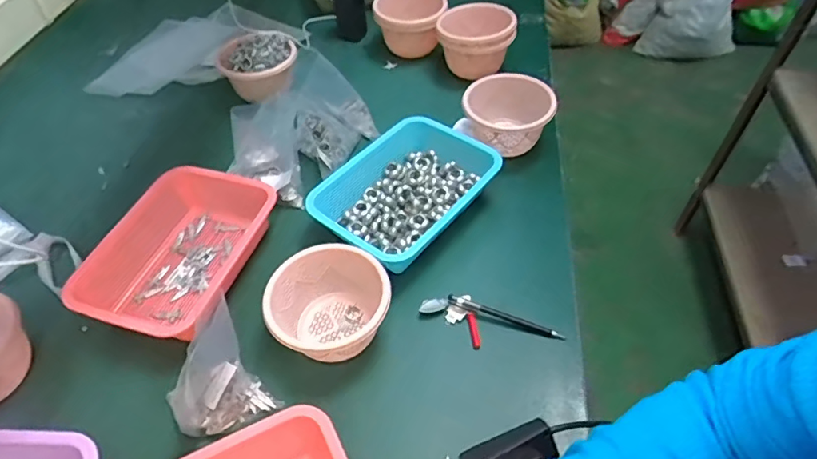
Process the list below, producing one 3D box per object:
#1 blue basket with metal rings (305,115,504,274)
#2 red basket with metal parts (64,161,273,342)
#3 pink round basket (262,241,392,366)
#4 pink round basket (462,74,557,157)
[{"bbox_3d":[-0.011,-0.055,0.778,0.208,0.074,0.260,33,58,25],"label":"blue basket with metal rings"},{"bbox_3d":[-0.329,0.030,0.726,0.188,0.067,0.264,15,52,14],"label":"red basket with metal parts"},{"bbox_3d":[-0.097,0.104,0.647,0.145,0.092,0.133,-1,50,1],"label":"pink round basket"},{"bbox_3d":[0.166,-0.188,0.875,0.139,0.093,0.122,-4,50,-3],"label":"pink round basket"}]

